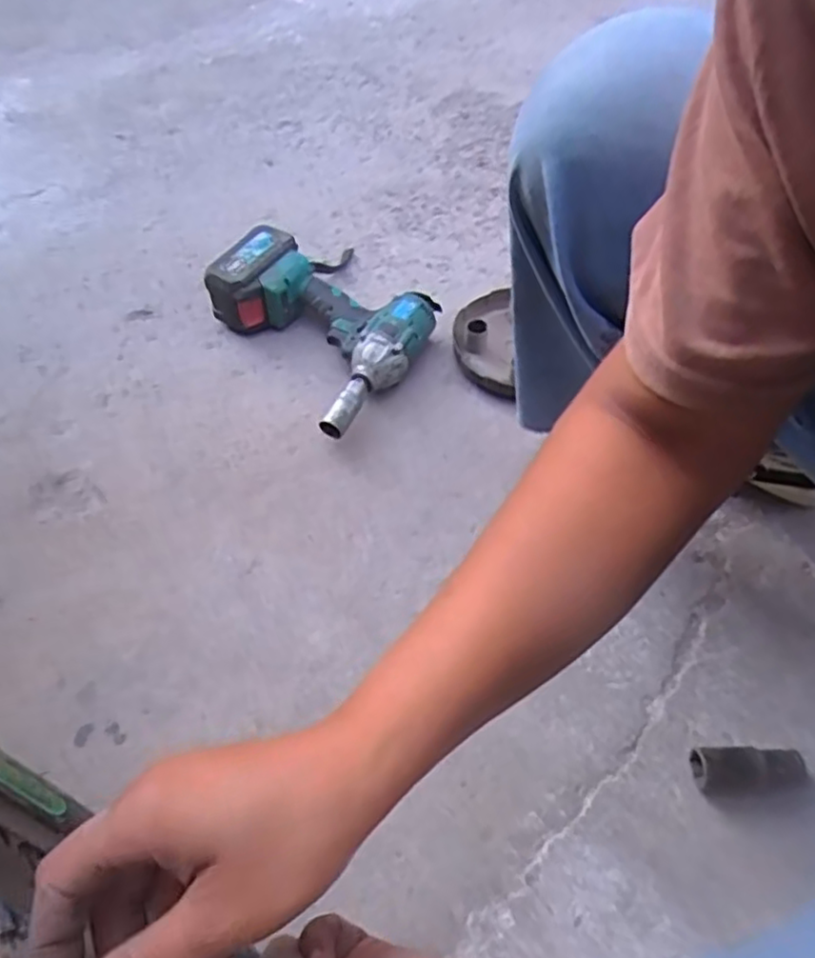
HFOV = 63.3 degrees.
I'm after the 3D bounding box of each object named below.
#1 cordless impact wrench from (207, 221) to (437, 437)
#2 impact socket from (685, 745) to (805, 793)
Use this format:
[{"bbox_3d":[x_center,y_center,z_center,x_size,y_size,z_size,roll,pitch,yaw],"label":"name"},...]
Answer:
[{"bbox_3d":[-0.084,-0.188,0.752,0.199,0.078,0.265,-34,62,-21],"label":"cordless impact wrench"},{"bbox_3d":[0.258,0.221,0.501,0.076,0.025,0.031,0,56,0],"label":"impact socket"}]

